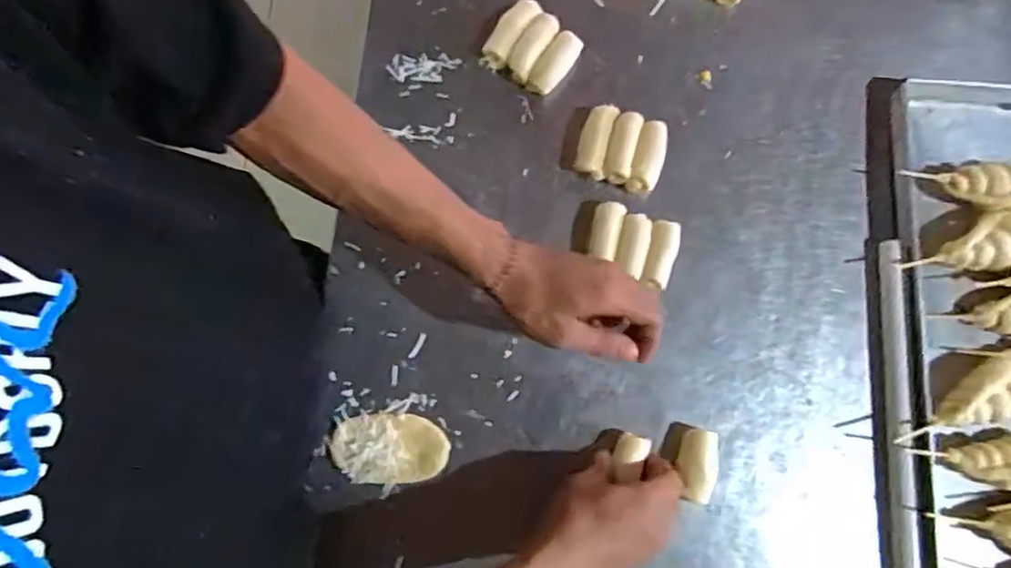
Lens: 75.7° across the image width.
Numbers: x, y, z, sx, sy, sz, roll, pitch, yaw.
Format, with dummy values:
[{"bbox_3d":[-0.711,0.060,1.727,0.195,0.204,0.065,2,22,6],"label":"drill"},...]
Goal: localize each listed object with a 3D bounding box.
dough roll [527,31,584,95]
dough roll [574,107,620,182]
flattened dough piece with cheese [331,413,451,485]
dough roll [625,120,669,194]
[{"bbox_3d":[0.047,-0.207,0.608,0.028,0.018,0.063,37,94,6],"label":"dough roll"},{"bbox_3d":[0.083,-0.132,0.599,0.029,0.017,0.066,12,79,1],"label":"dough roll"},{"bbox_3d":[-0.096,0.139,0.545,0.093,0.012,0.056,1,79,-1],"label":"flattened dough piece with cheese"},{"bbox_3d":[0.131,-0.118,0.599,0.028,0.026,0.064,14,79,1],"label":"dough roll"}]

